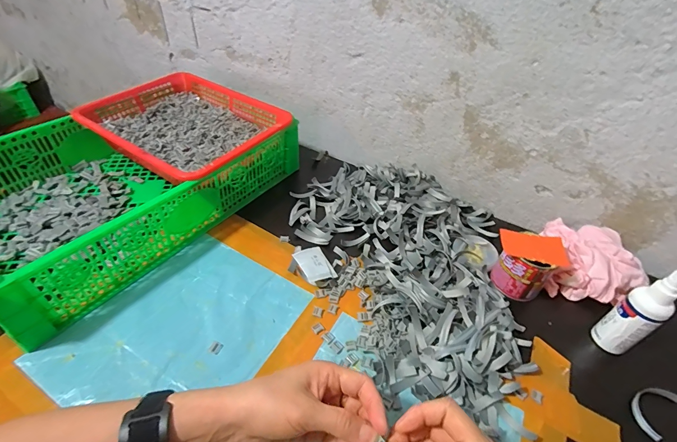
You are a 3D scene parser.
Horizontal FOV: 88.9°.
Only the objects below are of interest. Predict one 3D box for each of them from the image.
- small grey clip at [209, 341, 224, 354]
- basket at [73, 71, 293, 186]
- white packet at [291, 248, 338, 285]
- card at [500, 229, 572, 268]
[{"bbox_3d":[-0.137,0.141,0.386,0.012,0.004,0.014,16,42,11],"label":"small grey clip"},{"bbox_3d":[-0.249,-0.157,0.593,0.293,0.069,0.245,27,46,23],"label":"basket"},{"bbox_3d":[-0.033,0.061,0.476,0.041,0.017,0.064,-16,46,-23],"label":"white packet"},{"bbox_3d":[0.256,0.035,0.450,0.080,0.006,0.050,10,43,1],"label":"card"}]

